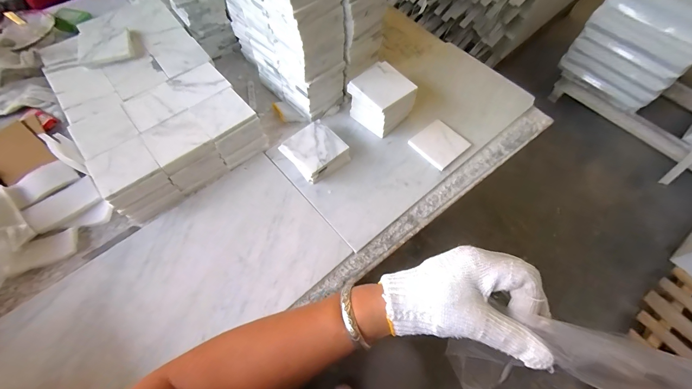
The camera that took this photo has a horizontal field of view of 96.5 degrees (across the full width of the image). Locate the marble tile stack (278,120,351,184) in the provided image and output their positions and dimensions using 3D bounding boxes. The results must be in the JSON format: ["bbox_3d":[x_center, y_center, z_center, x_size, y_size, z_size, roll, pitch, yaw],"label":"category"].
[{"bbox_3d":[-0.067,-0.088,0.660,0.111,0.061,0.104,-37,69,-21],"label":"marble tile stack"}]

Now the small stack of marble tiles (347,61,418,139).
[{"bbox_3d":[0.079,-0.209,0.684,0.113,0.113,0.099,-33,67,-19],"label":"small stack of marble tiles"}]

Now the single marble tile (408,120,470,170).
[{"bbox_3d":[0.214,-0.117,0.705,0.107,0.012,0.102,-37,69,-21],"label":"single marble tile"}]

